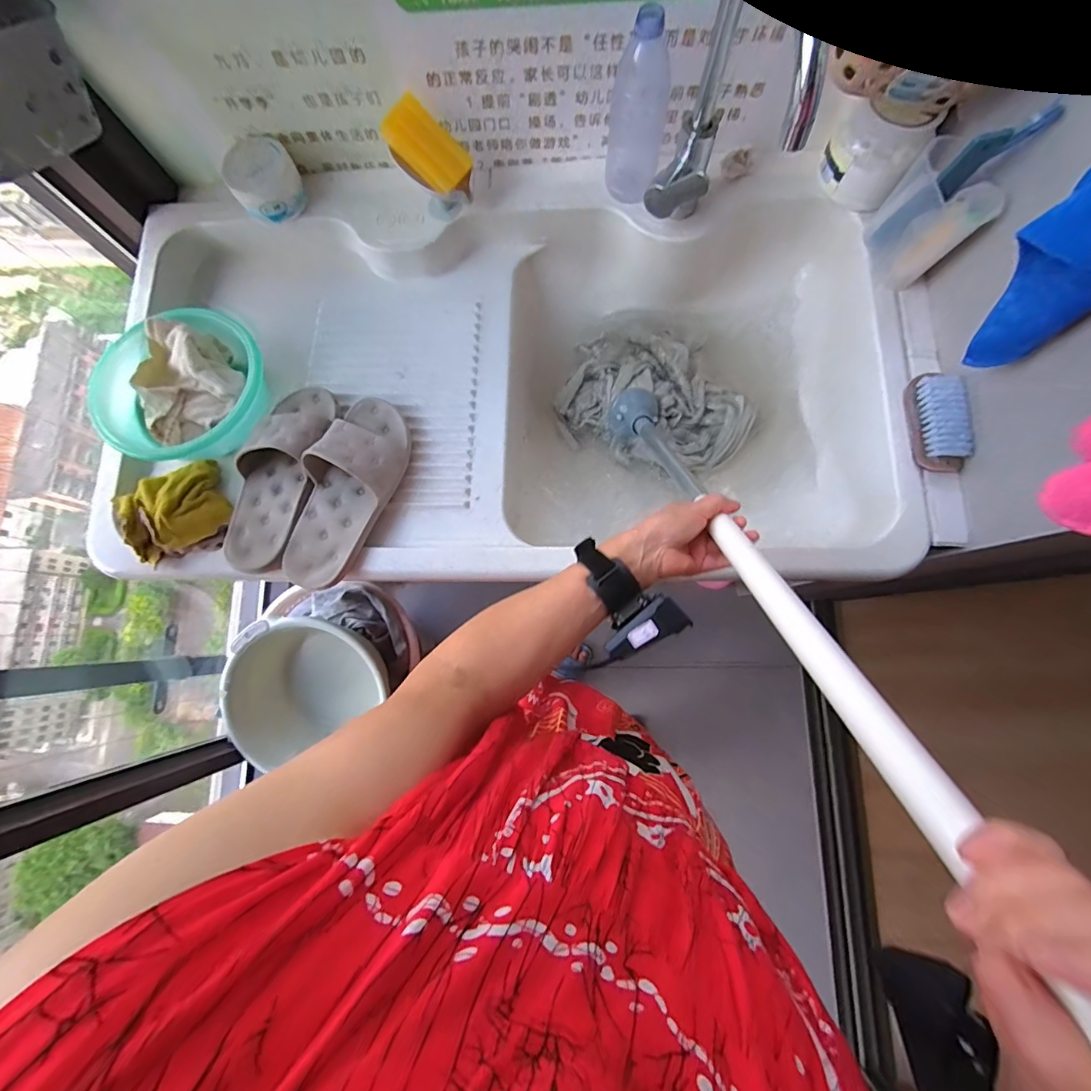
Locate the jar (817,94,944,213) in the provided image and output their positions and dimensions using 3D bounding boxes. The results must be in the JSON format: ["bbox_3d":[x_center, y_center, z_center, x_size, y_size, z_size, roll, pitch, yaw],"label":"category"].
[{"bbox_3d":[0.421,-0.514,0.607,0.110,0.087,0.086,32,81,7],"label":"jar"}]

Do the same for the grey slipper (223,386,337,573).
[{"bbox_3d":[-0.352,-0.097,0.614,0.102,0.079,0.262,17,79,4],"label":"grey slipper"}]

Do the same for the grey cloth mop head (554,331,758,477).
[{"bbox_3d":[0.182,-0.233,0.762,0.301,0.052,0.201,19,79,5],"label":"grey cloth mop head"}]

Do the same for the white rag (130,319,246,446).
[{"bbox_3d":[-0.509,-0.226,0.648,0.148,0.063,0.144,-39,80,-7],"label":"white rag"}]

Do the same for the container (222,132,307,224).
[{"bbox_3d":[-0.409,-0.531,0.675,0.096,0.055,0.101,-33,80,-6],"label":"container"}]

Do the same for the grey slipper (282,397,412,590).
[{"bbox_3d":[-0.262,-0.077,0.600,0.114,0.069,0.264,23,80,5],"label":"grey slipper"}]

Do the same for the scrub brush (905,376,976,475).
[{"bbox_3d":[0.484,-0.152,0.569,0.058,0.027,0.119,2,78,1],"label":"scrub brush"}]

